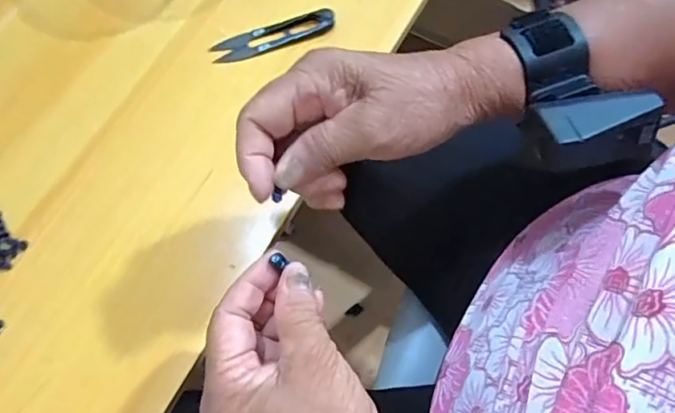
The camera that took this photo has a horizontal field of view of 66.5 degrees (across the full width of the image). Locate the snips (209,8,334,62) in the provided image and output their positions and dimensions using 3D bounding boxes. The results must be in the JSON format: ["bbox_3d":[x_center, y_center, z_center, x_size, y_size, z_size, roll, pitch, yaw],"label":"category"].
[{"bbox_3d":[-0.052,-0.139,0.420,0.101,0.011,0.026,-15,70,-5],"label":"snips"}]

